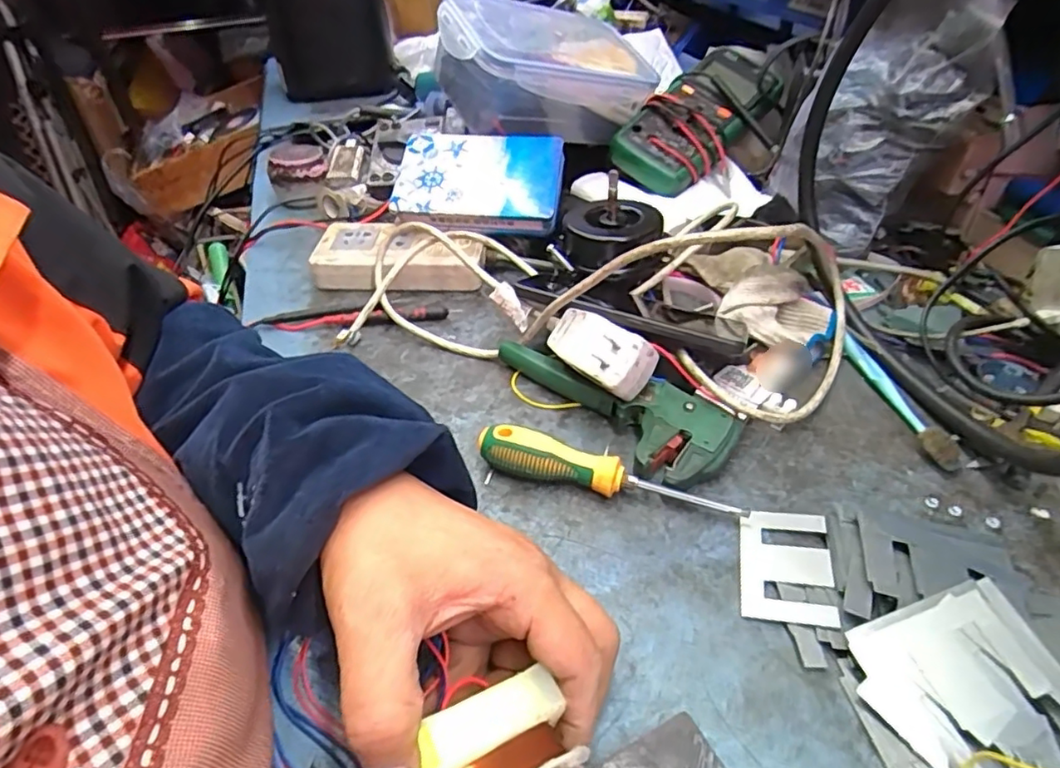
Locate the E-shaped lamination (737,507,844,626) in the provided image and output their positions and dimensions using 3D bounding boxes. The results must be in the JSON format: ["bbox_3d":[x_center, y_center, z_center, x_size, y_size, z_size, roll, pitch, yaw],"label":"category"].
[{"bbox_3d":[0.134,0.094,0.315,0.044,0.004,0.067,-1,39,19],"label":"E-shaped lamination"}]

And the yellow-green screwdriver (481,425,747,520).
[{"bbox_3d":[0.045,0.052,0.350,0.154,0.030,0.023,9,43,14],"label":"yellow-green screwdriver"}]

